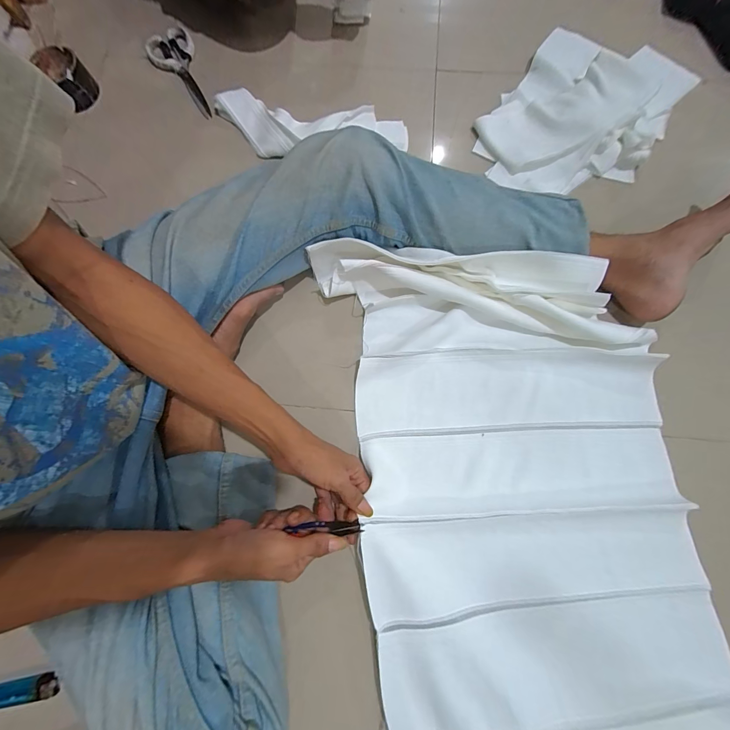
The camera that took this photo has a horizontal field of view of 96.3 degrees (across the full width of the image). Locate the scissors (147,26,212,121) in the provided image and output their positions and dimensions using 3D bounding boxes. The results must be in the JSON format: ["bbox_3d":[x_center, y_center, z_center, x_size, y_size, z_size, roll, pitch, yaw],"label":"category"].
[{"bbox_3d":[-0.319,-0.507,0.571,0.080,0.020,0.203,-26,78,-4],"label":"scissors"}]

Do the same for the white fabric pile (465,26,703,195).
[{"bbox_3d":[0.360,-0.425,0.537,0.253,0.057,0.411,35,79,11],"label":"white fabric pile"}]

